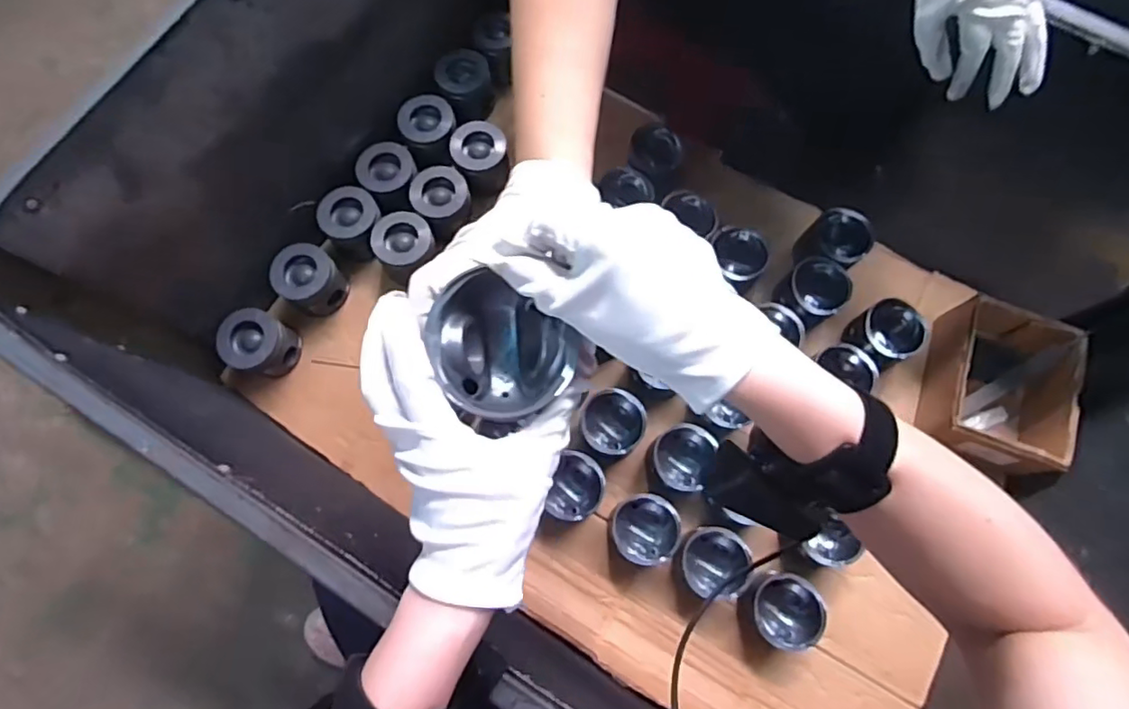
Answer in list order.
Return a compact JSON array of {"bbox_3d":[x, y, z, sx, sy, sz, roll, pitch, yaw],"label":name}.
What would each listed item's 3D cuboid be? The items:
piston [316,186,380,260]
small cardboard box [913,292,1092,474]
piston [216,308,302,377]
[{"bbox_3d":[-0.320,-0.193,0.889,0.089,0.085,0.088,0,74,0],"label":"piston"},{"bbox_3d":[0.592,0.039,0.805,0.154,0.094,0.209,19,75,5],"label":"small cardboard box"},{"bbox_3d":[-0.437,-0.015,0.838,0.088,0.073,0.080,0,74,0],"label":"piston"}]

